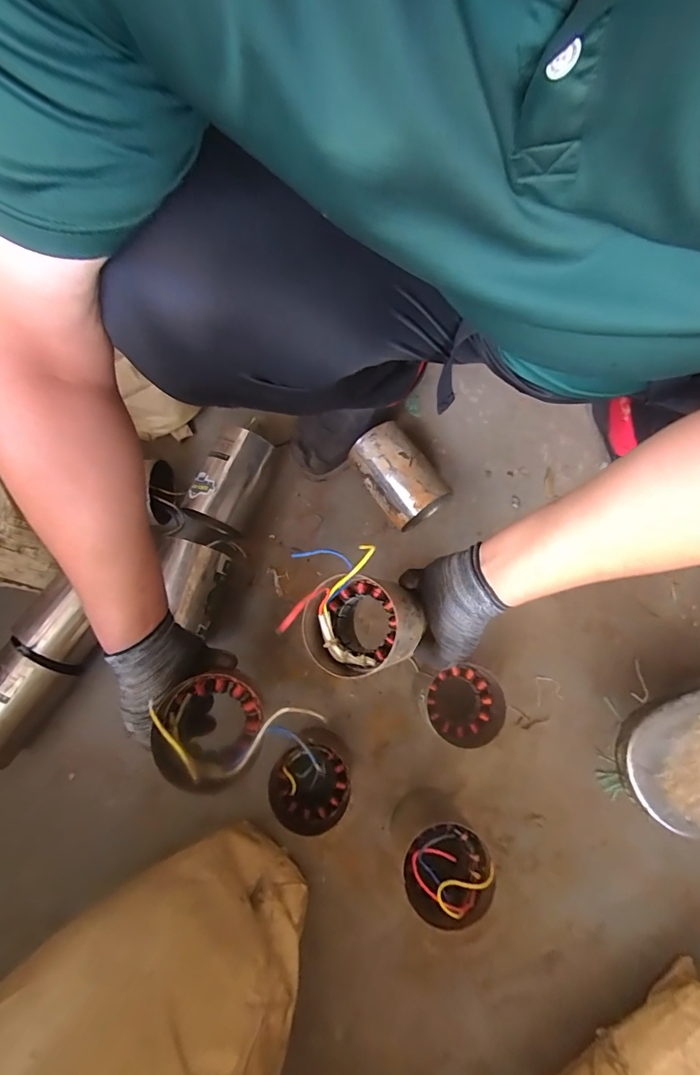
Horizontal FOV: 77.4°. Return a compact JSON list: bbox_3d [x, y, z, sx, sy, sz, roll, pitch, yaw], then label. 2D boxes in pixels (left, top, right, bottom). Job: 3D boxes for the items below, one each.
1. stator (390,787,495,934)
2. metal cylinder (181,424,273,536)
[{"bbox_3d":[0.097,0.347,0.482,0.086,0.143,0.090,0,76,-1],"label":"stator"},{"bbox_3d":[-0.168,-0.080,0.623,0.077,0.080,0.141,21,77,4],"label":"metal cylinder"}]

